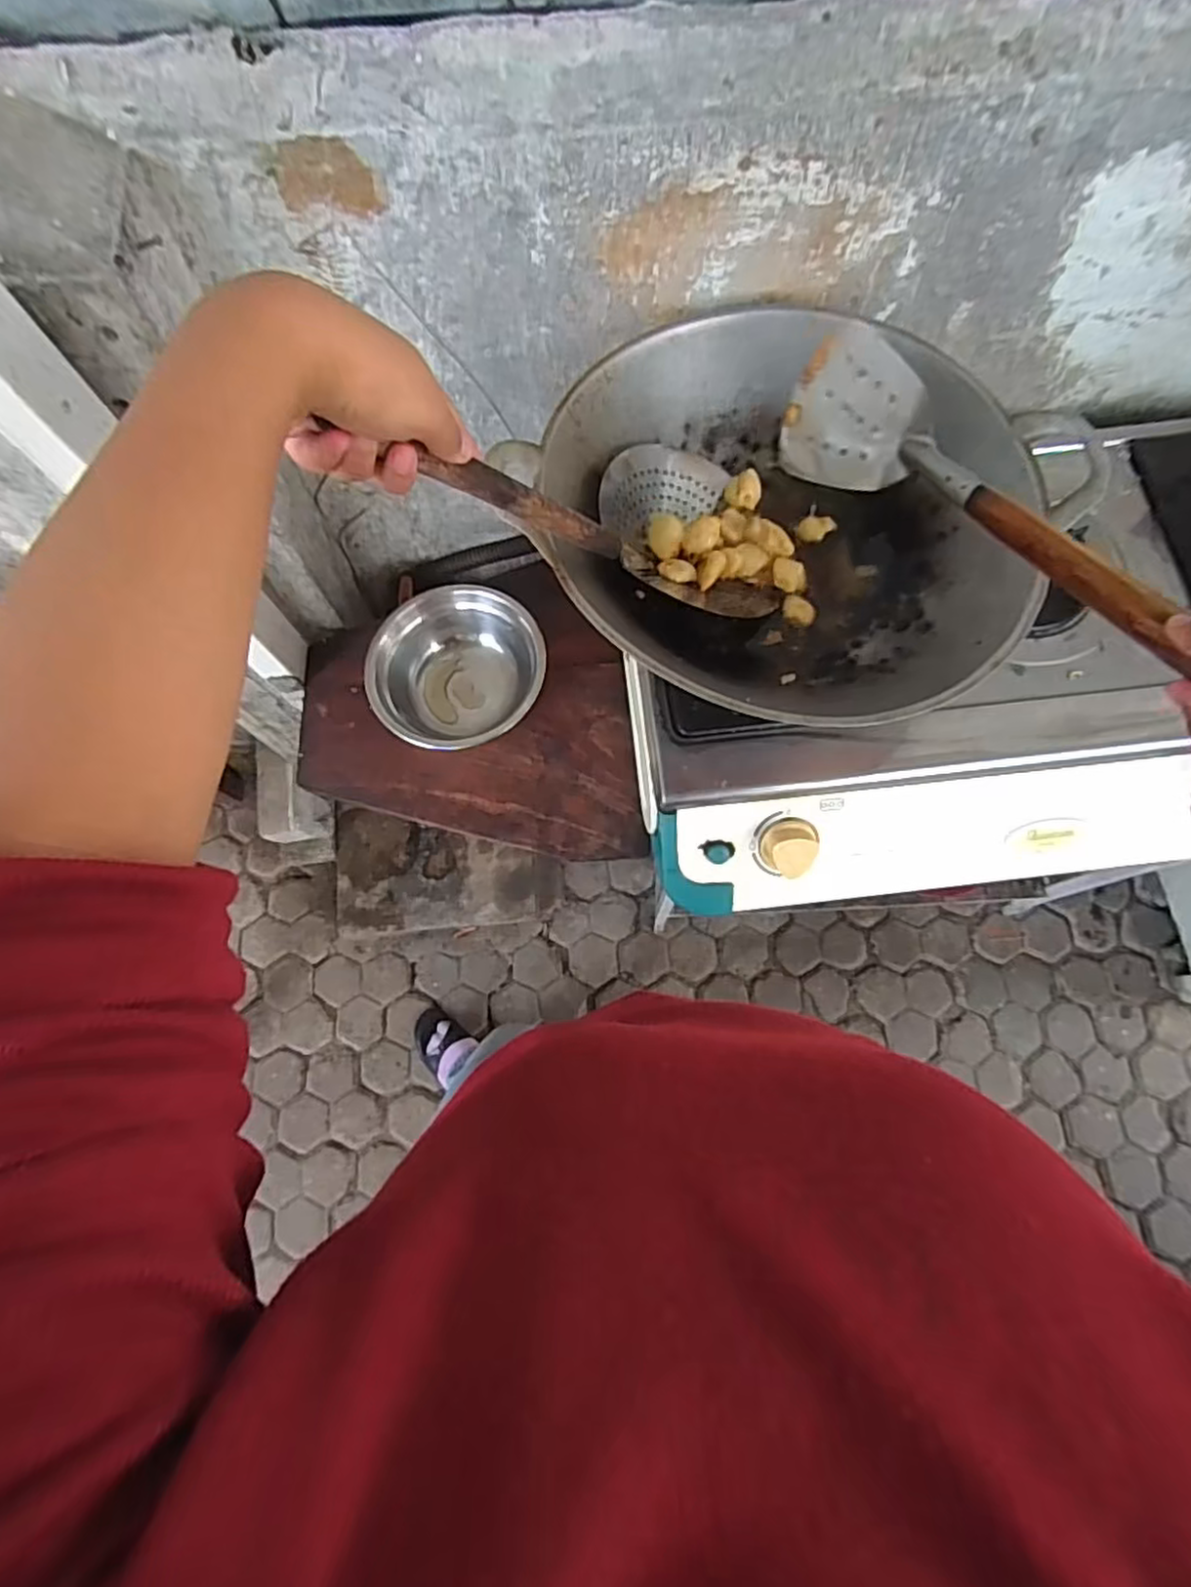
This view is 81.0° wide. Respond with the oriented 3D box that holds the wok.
[{"bbox_3d":[0.141,-0.206,0.554,0.368,0.114,0.340,0,72,0],"label":"wok"}]

